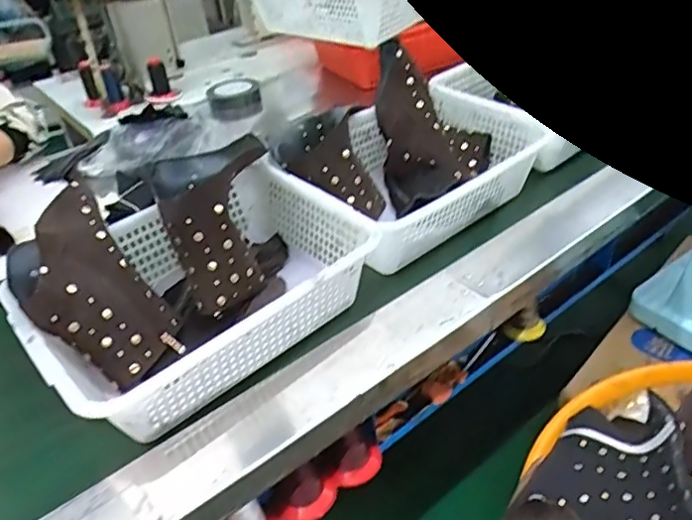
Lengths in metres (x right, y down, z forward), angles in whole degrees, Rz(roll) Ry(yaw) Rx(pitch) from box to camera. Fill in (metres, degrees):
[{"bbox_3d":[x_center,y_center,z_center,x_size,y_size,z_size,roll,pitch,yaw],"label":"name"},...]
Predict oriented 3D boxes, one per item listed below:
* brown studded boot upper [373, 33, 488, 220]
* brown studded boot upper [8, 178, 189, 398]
[{"bbox_3d":[0.155,-0.222,1.027,0.188,0.132,0.321,6,63,-31],"label":"brown studded boot upper"},{"bbox_3d":[-0.319,0.031,0.708,0.146,0.143,0.234,-28,43,-26],"label":"brown studded boot upper"}]

